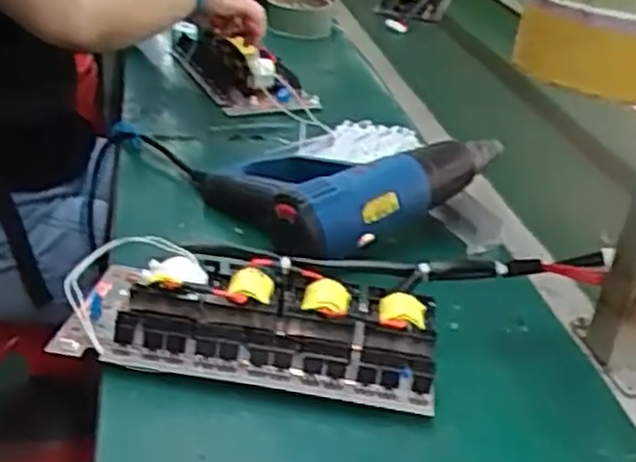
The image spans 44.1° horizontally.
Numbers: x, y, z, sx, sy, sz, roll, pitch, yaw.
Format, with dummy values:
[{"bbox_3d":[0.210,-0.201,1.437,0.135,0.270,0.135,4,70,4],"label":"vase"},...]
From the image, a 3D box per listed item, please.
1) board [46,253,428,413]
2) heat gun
[{"bbox_3d":[-0.052,0.074,0.616,0.290,0.061,0.117,10,29,6],"label":"board"},{"bbox_3d":[0.036,-0.052,0.812,0.292,0.088,0.227,-16,36,-35],"label":"heat gun"}]

